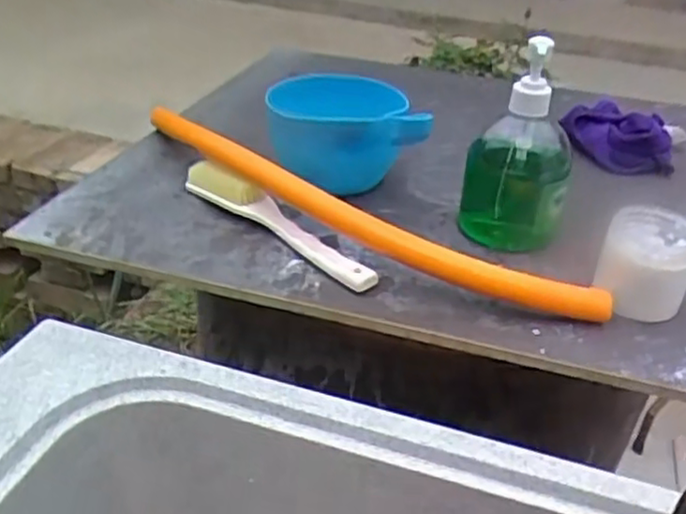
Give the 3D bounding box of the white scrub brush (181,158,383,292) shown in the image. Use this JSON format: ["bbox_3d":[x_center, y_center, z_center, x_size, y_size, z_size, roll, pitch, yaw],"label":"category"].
[{"bbox_3d":[-0.058,-0.035,0.588,0.226,0.030,0.026,31,40,33],"label":"white scrub brush"}]

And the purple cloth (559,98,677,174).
[{"bbox_3d":[0.314,-0.137,0.796,0.110,0.046,0.131,3,33,-6],"label":"purple cloth"}]

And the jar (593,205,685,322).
[{"bbox_3d":[0.232,0.007,0.533,0.058,0.076,0.056,5,32,-3],"label":"jar"}]

